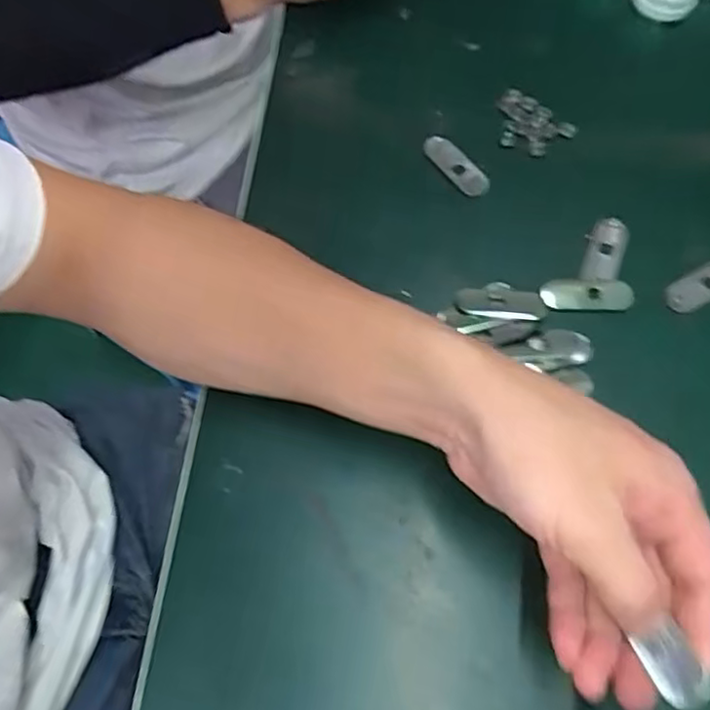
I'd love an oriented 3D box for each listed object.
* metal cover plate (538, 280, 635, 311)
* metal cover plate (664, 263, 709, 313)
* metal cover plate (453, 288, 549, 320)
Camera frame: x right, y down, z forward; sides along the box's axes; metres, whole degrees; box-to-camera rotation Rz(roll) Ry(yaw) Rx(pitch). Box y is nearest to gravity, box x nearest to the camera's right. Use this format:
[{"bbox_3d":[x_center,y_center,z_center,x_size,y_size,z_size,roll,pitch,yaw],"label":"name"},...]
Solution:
[{"bbox_3d":[0.133,-0.035,0.373,0.053,0.005,0.019,5,67,4],"label":"metal cover plate"},{"bbox_3d":[0.203,-0.041,0.376,0.050,0.004,0.019,-28,68,-10],"label":"metal cover plate"},{"bbox_3d":[0.083,-0.029,0.369,0.050,0.010,0.018,9,67,6],"label":"metal cover plate"}]

